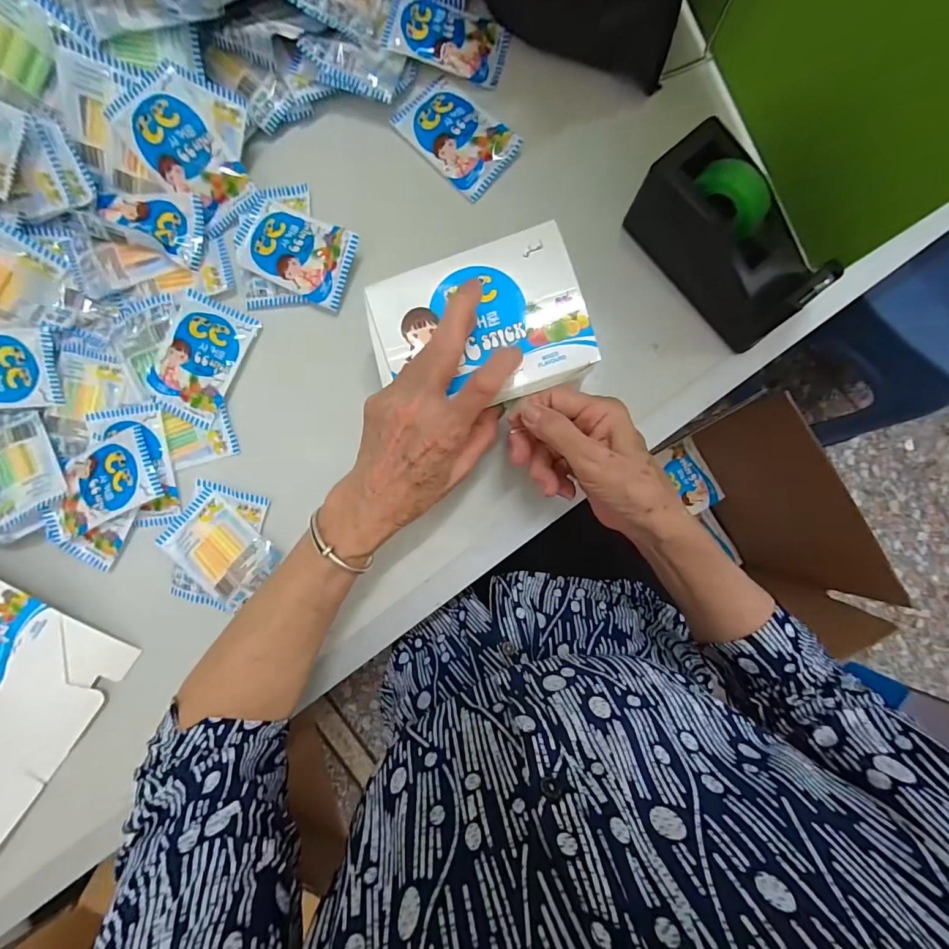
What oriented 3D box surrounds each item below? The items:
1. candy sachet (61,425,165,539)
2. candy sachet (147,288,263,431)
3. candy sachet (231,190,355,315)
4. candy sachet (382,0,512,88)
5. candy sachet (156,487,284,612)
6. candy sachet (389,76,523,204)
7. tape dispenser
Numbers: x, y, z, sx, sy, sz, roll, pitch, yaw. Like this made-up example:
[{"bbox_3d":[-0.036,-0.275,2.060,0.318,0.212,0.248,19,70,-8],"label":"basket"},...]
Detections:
[{"bbox_3d":[-0.312,0.005,0.357,0.091,0.014,0.064,-25,89,2],"label":"candy sachet"},{"bbox_3d":[-0.237,-0.099,0.362,0.066,0.006,0.103,25,91,2],"label":"candy sachet"},{"bbox_3d":[-0.157,-0.193,0.362,0.110,0.016,0.063,26,91,2],"label":"candy sachet"},{"bbox_3d":[-0.023,-0.376,0.362,0.099,0.019,0.057,13,90,2],"label":"candy sachet"},{"bbox_3d":[-0.215,0.063,0.359,0.090,0.013,0.063,42,91,2],"label":"candy sachet"},{"bbox_3d":[-0.015,-0.296,0.367,0.102,0.008,0.064,45,91,2],"label":"candy sachet"},{"bbox_3d":[0.189,-0.175,0.320,0.062,0.079,0.148,-41,88,1],"label":"tape dispenser"}]

